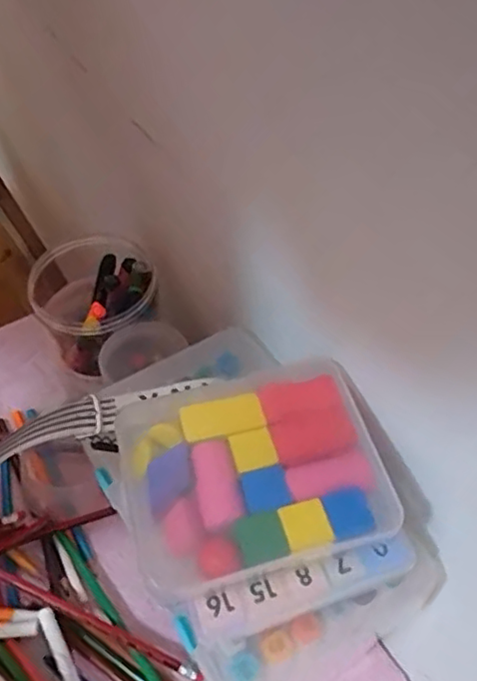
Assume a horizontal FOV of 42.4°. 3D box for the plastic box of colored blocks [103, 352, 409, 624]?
[{"bbox_3d":[0.005,0.064,0.298,0.120,0.033,0.100,-13,53,-11],"label":"plastic box of colored blocks"}]

